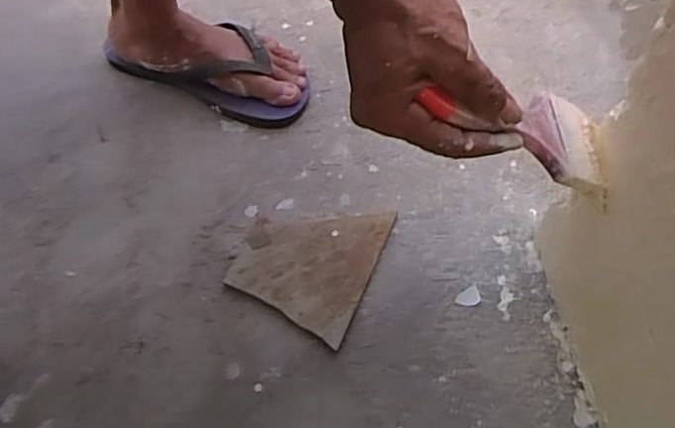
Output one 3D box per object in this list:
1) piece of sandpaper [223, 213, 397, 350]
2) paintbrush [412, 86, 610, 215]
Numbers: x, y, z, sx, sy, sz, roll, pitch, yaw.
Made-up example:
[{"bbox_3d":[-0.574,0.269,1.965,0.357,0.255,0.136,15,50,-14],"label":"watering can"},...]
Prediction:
[{"bbox_3d":[-0.030,0.042,0.572,0.128,0.013,0.137,20,61,14],"label":"piece of sandpaper"},{"bbox_3d":[0.113,-0.052,0.366,0.161,0.022,0.065,9,52,-32],"label":"paintbrush"}]

